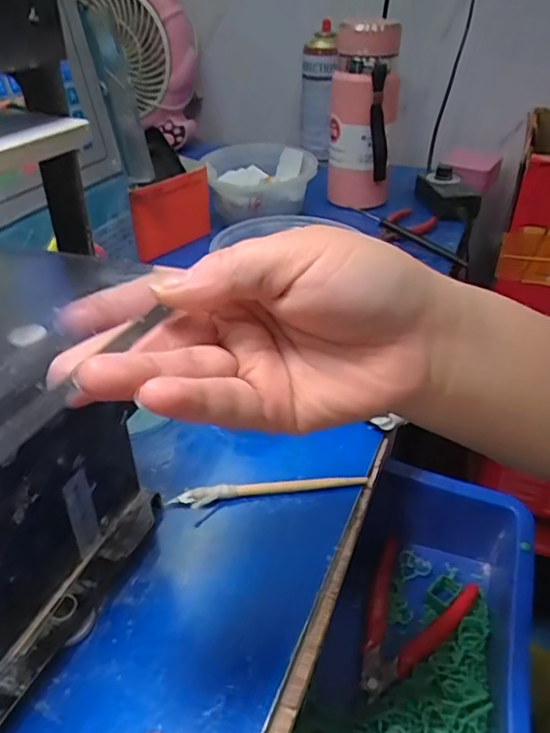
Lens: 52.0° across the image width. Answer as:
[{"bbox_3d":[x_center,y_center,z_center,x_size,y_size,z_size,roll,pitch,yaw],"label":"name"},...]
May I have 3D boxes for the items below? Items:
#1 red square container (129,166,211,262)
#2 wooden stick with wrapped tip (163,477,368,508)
[{"bbox_3d":[-0.105,-0.162,0.590,0.020,0.066,0.109,21,40,26],"label":"red square container"},{"bbox_3d":[-0.003,0.072,0.336,0.117,0.010,0.008,-5,36,-8],"label":"wooden stick with wrapped tip"}]

